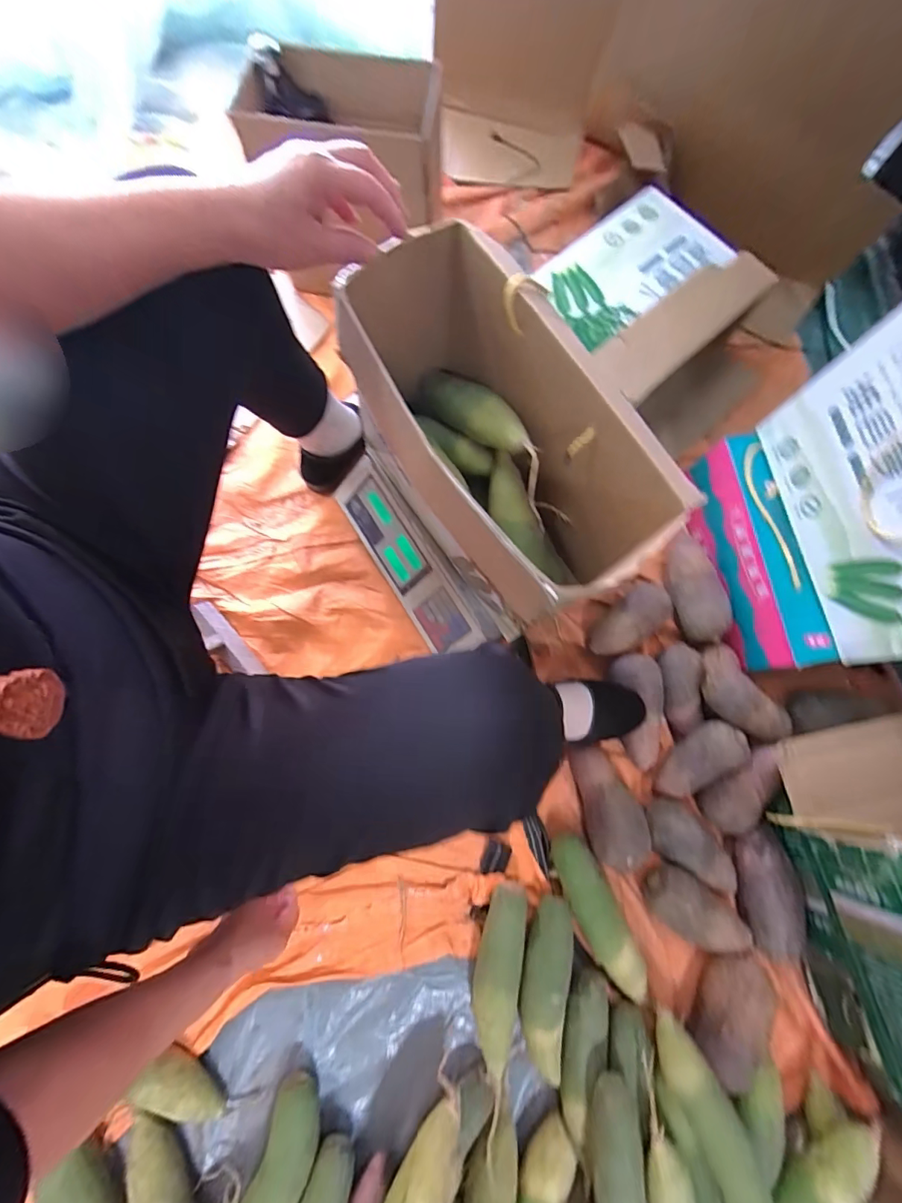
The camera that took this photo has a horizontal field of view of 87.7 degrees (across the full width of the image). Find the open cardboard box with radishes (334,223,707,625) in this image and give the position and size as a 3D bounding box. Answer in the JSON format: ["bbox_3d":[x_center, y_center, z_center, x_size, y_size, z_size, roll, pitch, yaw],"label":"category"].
[{"bbox_3d":[0.046,-0.157,0.497,0.170,0.227,0.359,-31,76,-7],"label":"open cardboard box with radishes"}]

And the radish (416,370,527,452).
[{"bbox_3d":[0.026,-0.223,0.552,0.054,0.052,0.174,-43,56,-10],"label":"radish"}]

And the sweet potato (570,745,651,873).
[{"bbox_3d":[0.217,0.280,0.641,0.073,0.058,0.159,-13,71,-6],"label":"sweet potato"}]

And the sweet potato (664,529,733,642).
[{"bbox_3d":[0.363,-0.023,0.707,0.065,0.058,0.161,-15,72,-7],"label":"sweet potato"}]

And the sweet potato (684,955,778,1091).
[{"bbox_3d":[0.360,0.526,0.590,0.080,0.055,0.142,24,72,7],"label":"sweet potato"}]

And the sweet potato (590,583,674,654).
[{"bbox_3d":[0.265,0.035,0.712,0.123,0.067,0.071,-32,74,-12],"label":"sweet potato"}]

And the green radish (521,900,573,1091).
[{"bbox_3d":[0.119,0.489,0.588,0.059,0.048,0.205,8,70,1],"label":"green radish"}]

